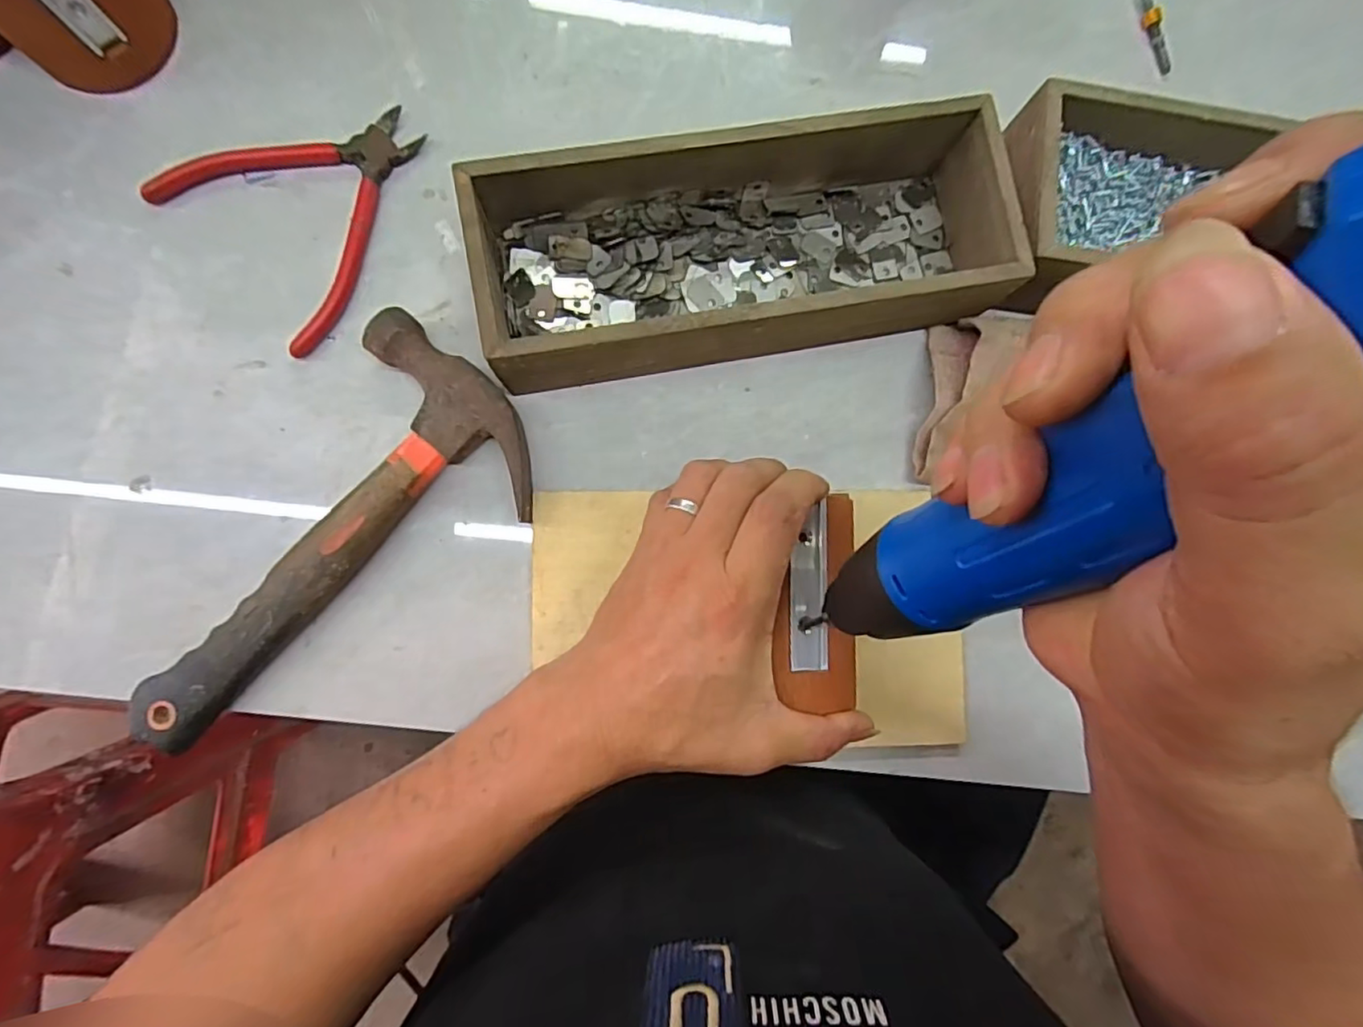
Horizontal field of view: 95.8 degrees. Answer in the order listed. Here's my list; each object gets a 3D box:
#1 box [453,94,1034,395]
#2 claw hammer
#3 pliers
[{"bbox_3d":[0.033,-0.141,0.338,0.278,0.063,0.122,-8,86,-5],"label":"box"},{"bbox_3d":[-0.196,0.007,0.325,0.240,0.029,0.122,-39,89,-7],"label":"claw hammer"},{"bbox_3d":[-0.205,-0.178,0.347,0.134,0.010,0.120,-45,90,-7],"label":"pliers"}]

